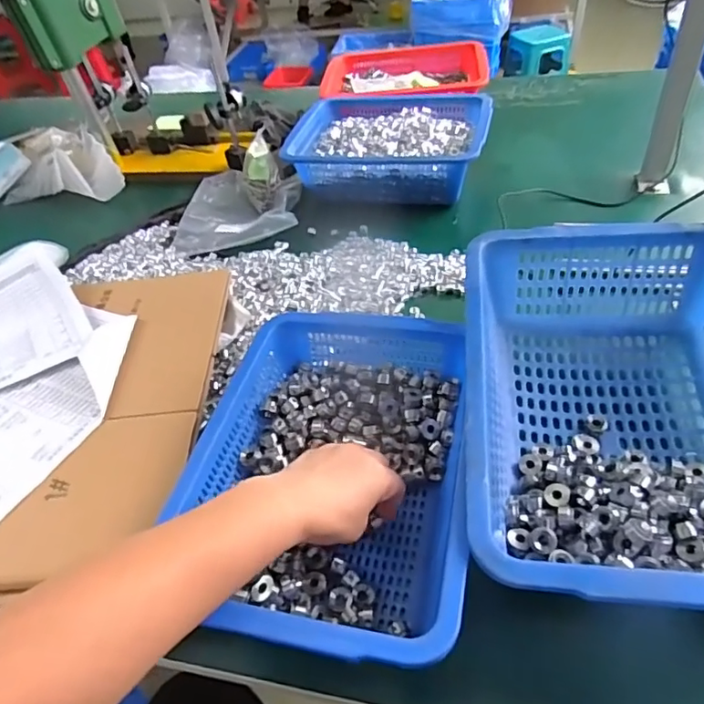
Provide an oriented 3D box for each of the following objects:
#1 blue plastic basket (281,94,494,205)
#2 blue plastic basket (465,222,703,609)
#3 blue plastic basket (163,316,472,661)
[{"bbox_3d":[0.067,-0.349,0.933,0.312,0.090,0.237,6,47,15],"label":"blue plastic basket"},{"bbox_3d":[0.231,0.048,0.476,0.262,0.130,0.354,1,46,10],"label":"blue plastic basket"},{"bbox_3d":[-0.010,0.095,0.500,0.220,0.092,0.302,4,45,10],"label":"blue plastic basket"}]

